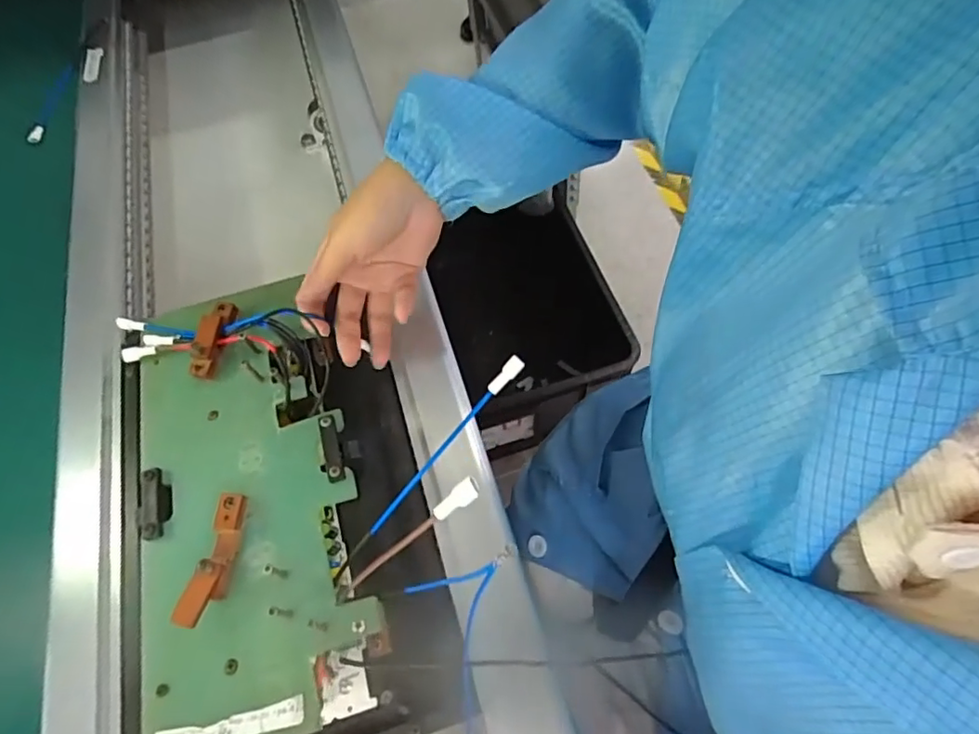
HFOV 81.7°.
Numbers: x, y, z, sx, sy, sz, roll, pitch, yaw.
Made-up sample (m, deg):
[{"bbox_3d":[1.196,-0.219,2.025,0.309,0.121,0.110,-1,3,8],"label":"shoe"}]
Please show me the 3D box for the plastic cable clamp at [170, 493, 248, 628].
[{"bbox_3d":[-0.159,0.110,0.328,0.018,0.019,0.073,4,63,6],"label":"plastic cable clamp"}]

